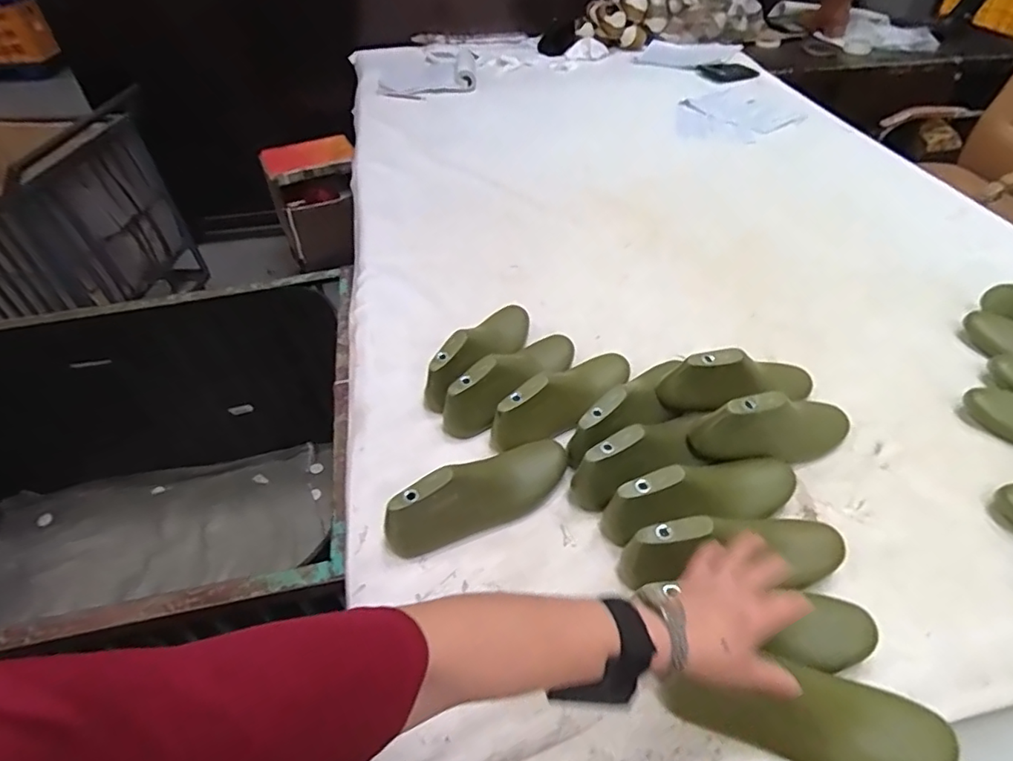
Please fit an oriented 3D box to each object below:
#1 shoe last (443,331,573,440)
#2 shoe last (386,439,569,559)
[{"bbox_3d":[0.014,-0.005,0.818,0.087,0.105,0.243,27,52,24],"label":"shoe last"},{"bbox_3d":[-0.024,0.128,0.663,0.241,0.078,0.068,-30,53,-25],"label":"shoe last"}]

